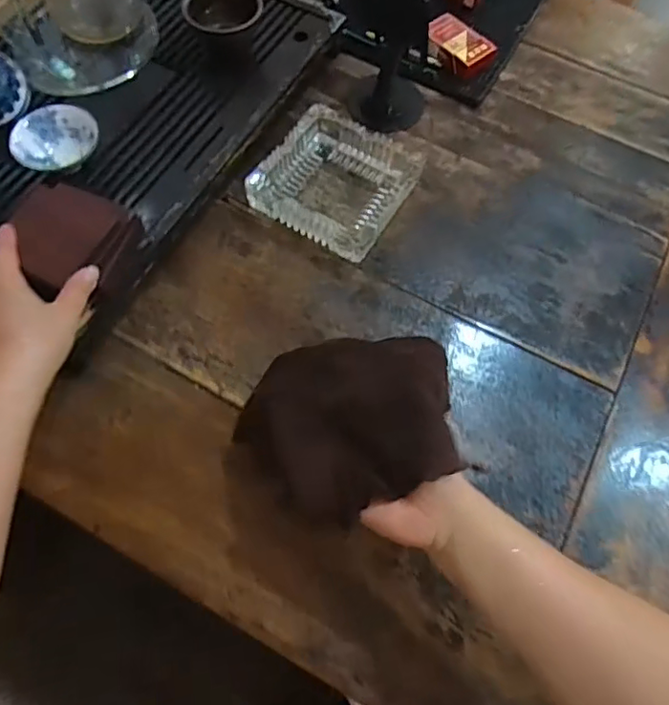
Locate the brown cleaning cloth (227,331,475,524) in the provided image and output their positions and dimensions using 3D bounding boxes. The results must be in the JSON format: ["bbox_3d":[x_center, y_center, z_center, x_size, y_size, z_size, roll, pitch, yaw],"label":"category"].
[{"bbox_3d":[0.014,0.058,0.438,0.152,0.055,0.129,-7,72,12],"label":"brown cleaning cloth"}]

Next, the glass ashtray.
[{"bbox_3d":[0.002,-0.193,0.642,0.155,0.034,0.160,26,66,8],"label":"glass ashtray"}]

